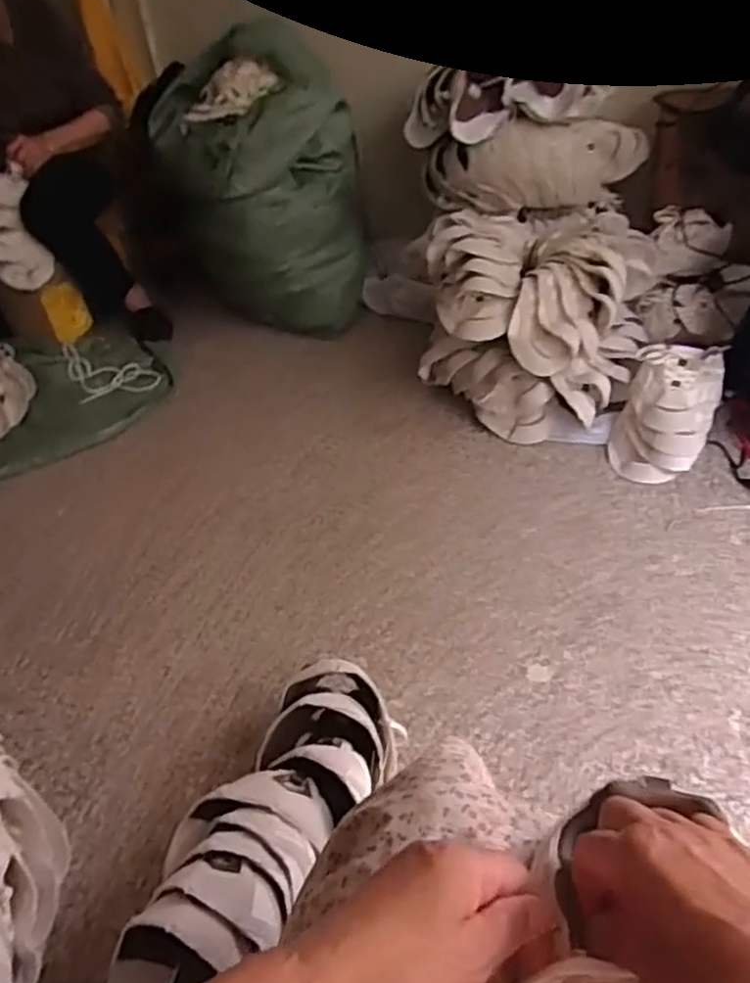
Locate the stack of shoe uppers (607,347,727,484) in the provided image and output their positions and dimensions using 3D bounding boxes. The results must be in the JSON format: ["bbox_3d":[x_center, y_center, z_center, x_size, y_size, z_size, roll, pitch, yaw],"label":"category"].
[{"bbox_3d":[0.523,-0.145,1.300,0.158,0.156,0.221,18,47,25],"label":"stack of shoe uppers"}]

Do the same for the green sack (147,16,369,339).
[{"bbox_3d":[-0.270,-0.712,1.737,0.472,0.569,0.413,-5,39,4],"label":"green sack"}]

